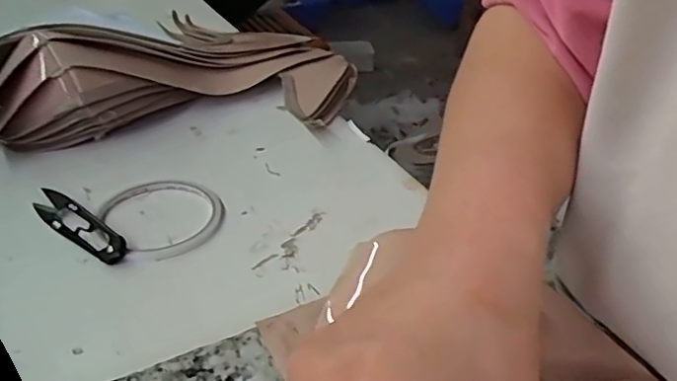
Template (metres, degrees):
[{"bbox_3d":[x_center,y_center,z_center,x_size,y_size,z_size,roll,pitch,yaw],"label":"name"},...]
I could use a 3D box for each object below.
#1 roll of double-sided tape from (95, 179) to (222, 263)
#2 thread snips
[{"bbox_3d":[-0.117,0.015,0.399,0.076,0.005,0.084,-25,41,-29],"label":"roll of double-sided tape"},{"bbox_3d":[-0.171,0.021,0.380,0.094,0.011,0.019,23,43,32],"label":"thread snips"}]

